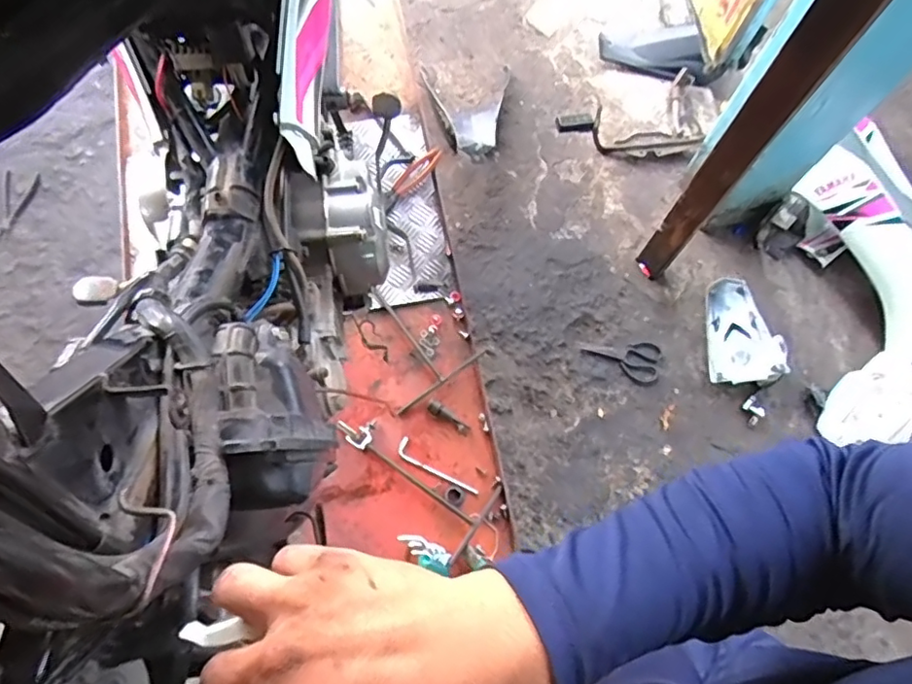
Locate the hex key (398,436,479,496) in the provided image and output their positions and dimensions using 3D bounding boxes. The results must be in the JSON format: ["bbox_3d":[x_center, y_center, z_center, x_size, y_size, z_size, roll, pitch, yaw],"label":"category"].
[{"bbox_3d":[-0.030,0.215,0.978,0.154,0.006,0.031,31,74,8],"label":"hex key"}]

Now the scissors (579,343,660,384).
[{"bbox_3d":[0.420,0.037,1.474,0.195,0.015,0.106,15,73,3],"label":"scissors"}]

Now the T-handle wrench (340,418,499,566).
[{"bbox_3d":[-0.077,0.218,0.964,0.289,0.018,0.144,37,75,9],"label":"T-handle wrench"}]

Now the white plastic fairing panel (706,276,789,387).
[{"bbox_3d":[0.735,-0.035,1.471,0.169,0.065,0.276,5,73,0],"label":"white plastic fairing panel"}]

